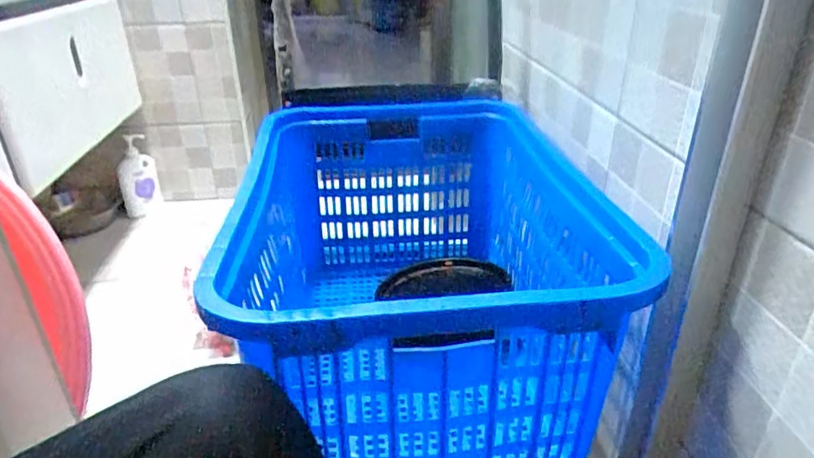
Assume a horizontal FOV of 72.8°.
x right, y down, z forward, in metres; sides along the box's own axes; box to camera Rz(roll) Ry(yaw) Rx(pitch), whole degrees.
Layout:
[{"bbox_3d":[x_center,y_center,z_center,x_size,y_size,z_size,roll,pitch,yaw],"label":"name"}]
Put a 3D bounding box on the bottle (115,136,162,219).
[{"bbox_3d":[-0.807,-0.156,1.659,0.109,0.252,0.122,-14,31,-22],"label":"bottle"}]

